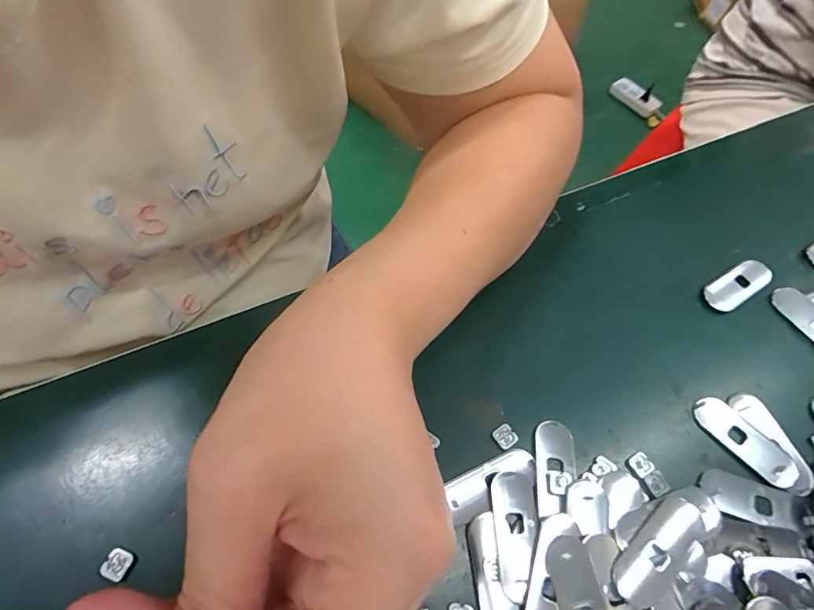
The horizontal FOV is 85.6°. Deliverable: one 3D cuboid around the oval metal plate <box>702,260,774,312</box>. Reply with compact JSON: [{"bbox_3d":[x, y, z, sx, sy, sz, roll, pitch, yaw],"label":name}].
[{"bbox_3d":[0.199,-0.012,0.264,0.044,0.007,0.019,-27,67,-18],"label":"oval metal plate"}]

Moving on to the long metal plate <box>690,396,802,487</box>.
[{"bbox_3d":[0.168,0.067,0.219,0.017,0.005,0.050,-36,70,-21],"label":"long metal plate"}]

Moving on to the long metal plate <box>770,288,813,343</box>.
[{"bbox_3d":[0.236,0.010,0.252,0.020,0.005,0.051,-26,67,-17],"label":"long metal plate"}]

